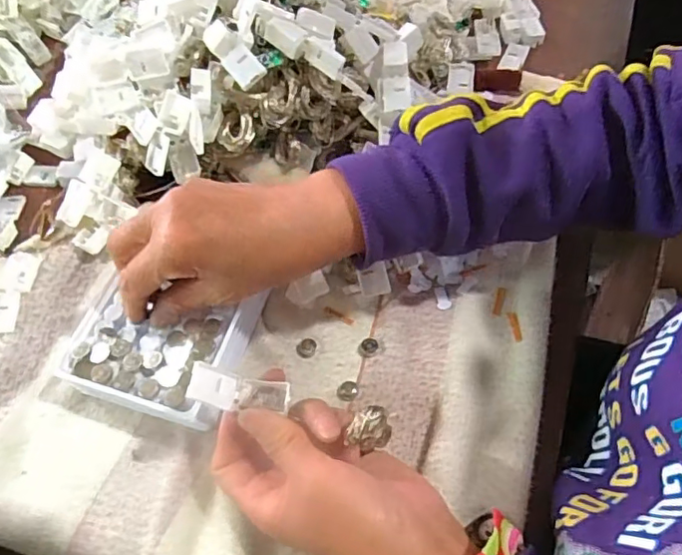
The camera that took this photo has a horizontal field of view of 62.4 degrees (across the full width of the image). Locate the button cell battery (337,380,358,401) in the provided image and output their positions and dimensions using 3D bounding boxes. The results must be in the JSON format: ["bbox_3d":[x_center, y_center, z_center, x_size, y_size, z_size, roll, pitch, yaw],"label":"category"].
[{"bbox_3d":[0.004,0.069,0.345,0.012,0.005,0.013,22,63,14],"label":"button cell battery"}]

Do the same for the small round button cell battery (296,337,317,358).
[{"bbox_3d":[-0.022,0.044,0.359,0.012,0.004,0.013,-1,59,1],"label":"small round button cell battery"}]

